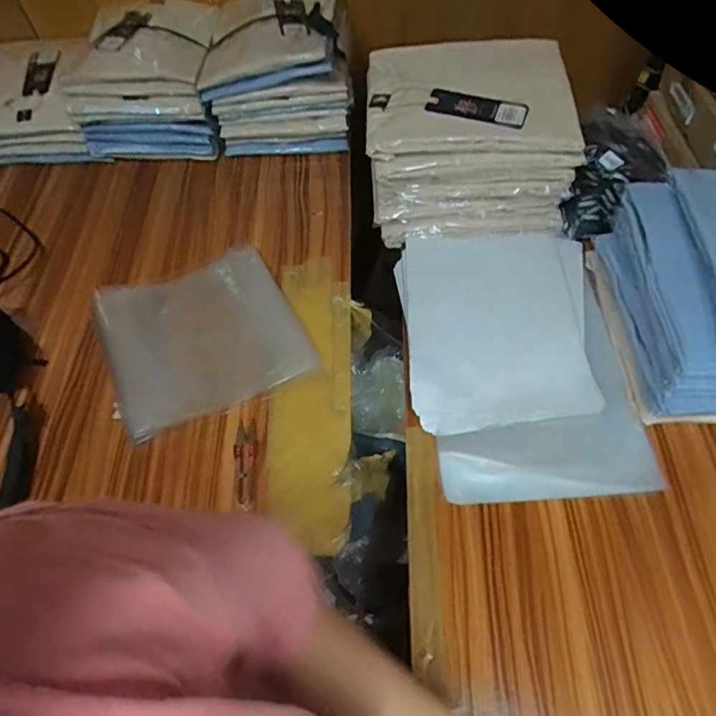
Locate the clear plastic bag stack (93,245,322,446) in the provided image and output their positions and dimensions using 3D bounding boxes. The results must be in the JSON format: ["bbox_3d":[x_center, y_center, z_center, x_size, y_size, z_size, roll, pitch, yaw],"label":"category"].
[{"bbox_3d":[-0.204,-0.032,0.679,0.237,0.026,0.233,-22,58,-10],"label":"clear plastic bag stack"}]

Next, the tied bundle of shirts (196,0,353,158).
[{"bbox_3d":[-0.132,-0.491,0.895,0.236,0.175,0.261,-5,57,2],"label":"tied bundle of shirts"}]

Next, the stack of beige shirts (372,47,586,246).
[{"bbox_3d":[0.142,-0.300,0.702,0.255,0.161,0.207,-6,57,1],"label":"stack of beige shirts"}]

